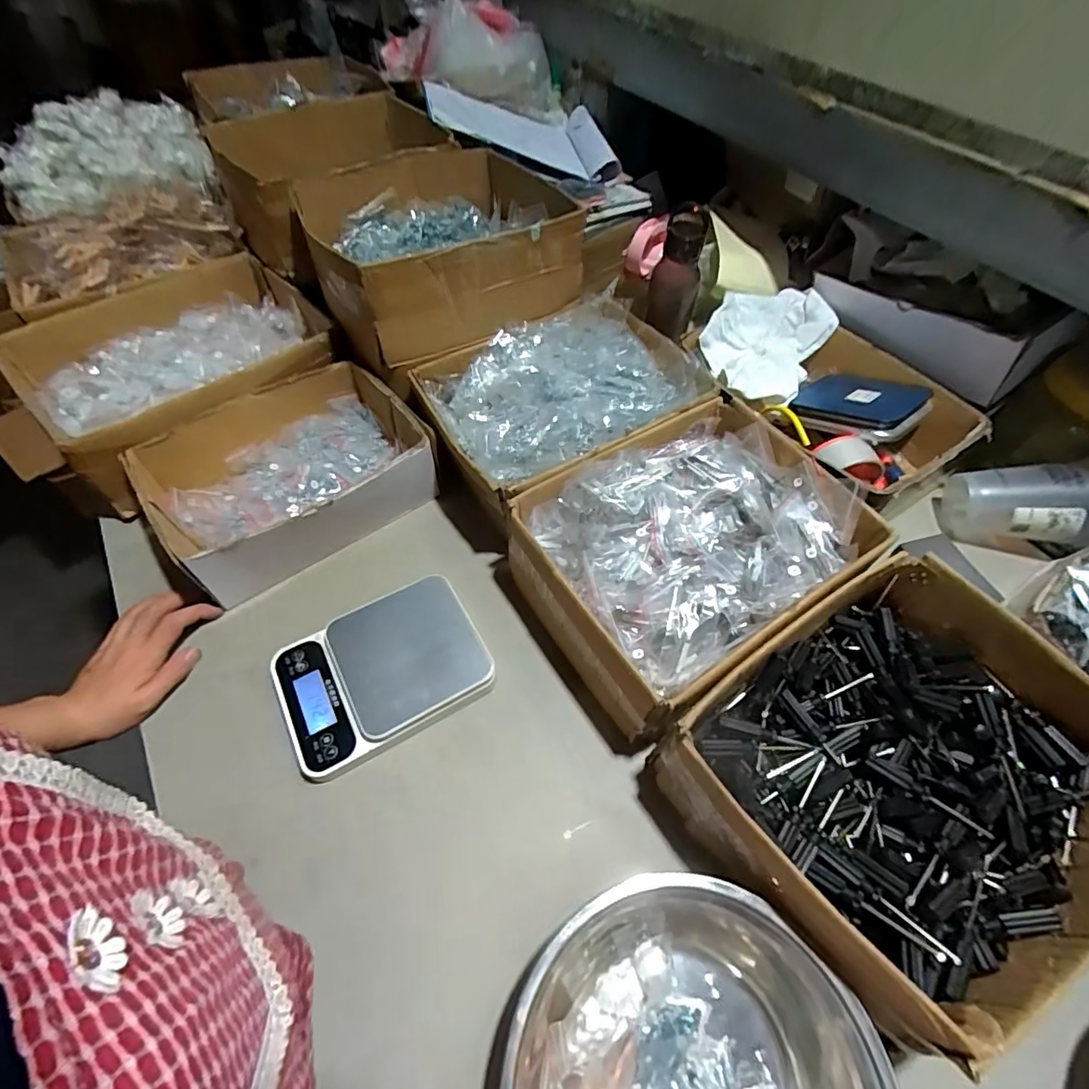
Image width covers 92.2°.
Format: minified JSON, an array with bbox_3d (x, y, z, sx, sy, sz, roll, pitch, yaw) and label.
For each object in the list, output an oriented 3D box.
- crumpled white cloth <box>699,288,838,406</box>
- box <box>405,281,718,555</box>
[{"bbox_3d":[0.302,-0.281,0.732,0.148,0.062,0.219,30,59,17],"label":"crumpled white cloth"},{"bbox_3d":[0.016,-0.159,0.692,0.333,0.167,0.248,-22,58,-17],"label":"box"}]

